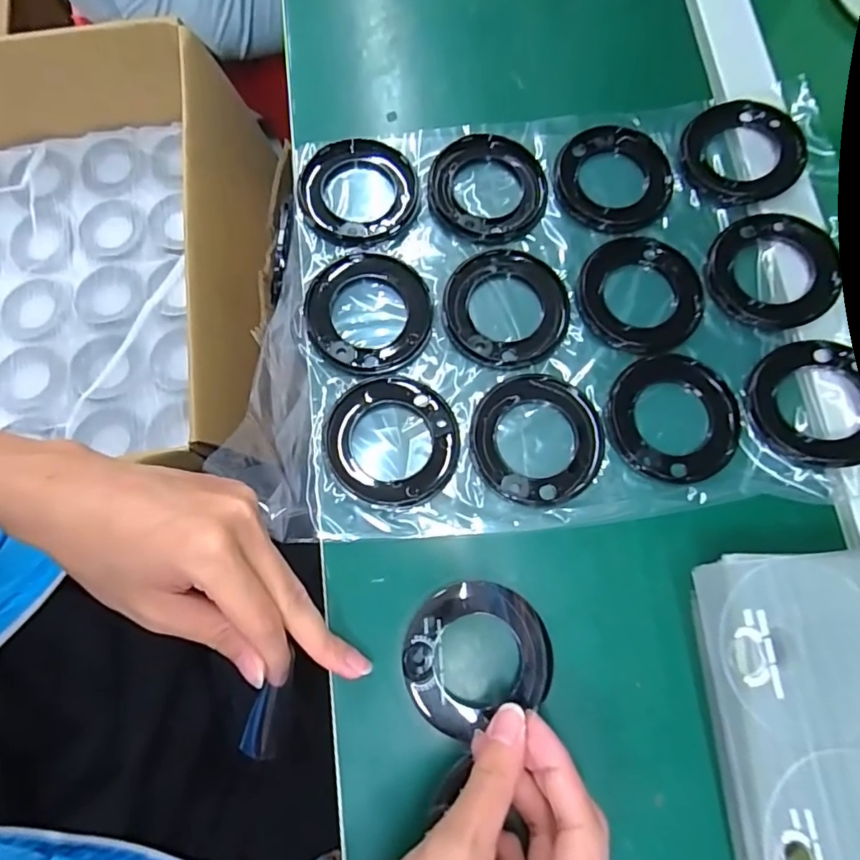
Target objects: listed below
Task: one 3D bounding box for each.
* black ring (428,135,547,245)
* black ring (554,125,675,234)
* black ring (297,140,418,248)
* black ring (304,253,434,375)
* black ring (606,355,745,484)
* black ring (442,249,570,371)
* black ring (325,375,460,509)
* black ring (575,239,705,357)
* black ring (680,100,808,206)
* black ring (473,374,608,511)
[{"bbox_3d":[0.038,-0.158,0.357,0.075,0.007,0.076,0,76,1],"label":"black ring"},{"bbox_3d":[0.121,-0.166,0.357,0.074,0.007,0.076,0,76,1],"label":"black ring"},{"bbox_3d":[-0.046,-0.152,0.352,0.074,0.007,0.076,0,76,1],"label":"black ring"},{"bbox_3d":[-0.037,-0.072,0.333,0.076,0.007,0.075,0,76,1],"label":"black ring"},{"bbox_3d":[0.145,-0.007,0.323,0.078,0.004,0.076,0,76,1],"label":"black ring"},{"bbox_3d":[0.049,-0.077,0.338,0.083,0.004,0.072,-41,79,-9],"label":"black ring"},{"bbox_3d":[-0.022,0.006,0.316,0.075,0.005,0.077,0,76,1],"label":"black ring"},{"bbox_3d":[0.133,-0.085,0.341,0.075,0.004,0.080,0,76,1],"label":"black ring"},{"bbox_3d":[0.208,-0.186,0.361,0.072,0.014,0.078,0,76,1],"label":"black ring"},{"bbox_3d":[0.063,0.005,0.320,0.075,0.004,0.078,0,76,1],"label":"black ring"}]

